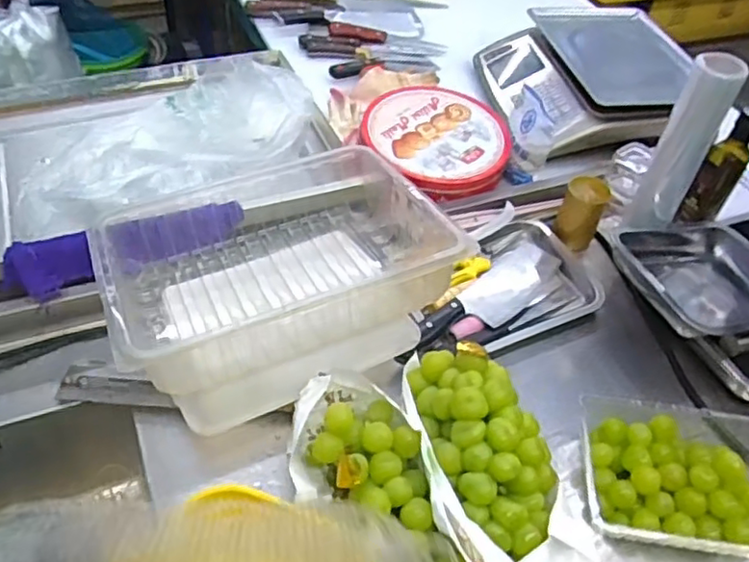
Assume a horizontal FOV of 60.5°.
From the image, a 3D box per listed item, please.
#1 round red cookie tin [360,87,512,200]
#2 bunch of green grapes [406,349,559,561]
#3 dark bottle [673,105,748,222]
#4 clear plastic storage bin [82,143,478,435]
[{"bbox_3d":[0.105,-0.222,0.994,0.226,0.047,0.219,3,47,-3],"label":"round red cookie tin"},{"bbox_3d":[0.107,0.145,0.615,0.104,0.070,0.201,-21,53,-23],"label":"bunch of green grapes"},{"bbox_3d":[0.497,-0.163,0.912,0.053,0.181,0.054,26,50,17],"label":"dark bottle"},{"bbox_3d":[-0.120,-0.022,0.730,0.350,0.158,0.288,-17,52,-20],"label":"clear plastic storage bin"}]

